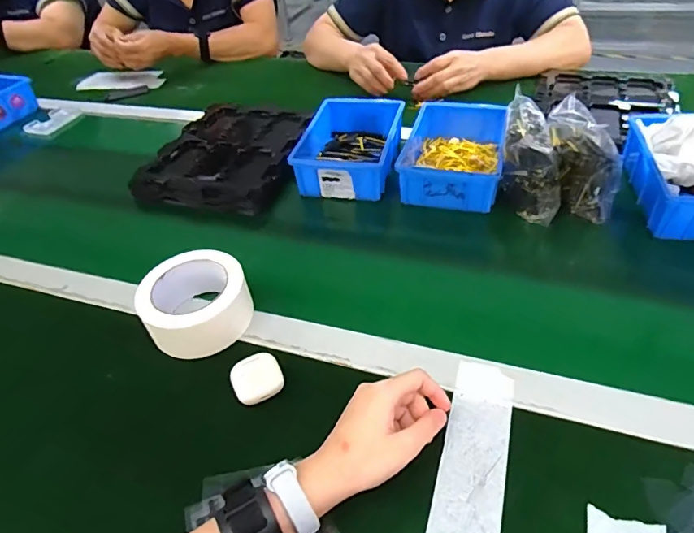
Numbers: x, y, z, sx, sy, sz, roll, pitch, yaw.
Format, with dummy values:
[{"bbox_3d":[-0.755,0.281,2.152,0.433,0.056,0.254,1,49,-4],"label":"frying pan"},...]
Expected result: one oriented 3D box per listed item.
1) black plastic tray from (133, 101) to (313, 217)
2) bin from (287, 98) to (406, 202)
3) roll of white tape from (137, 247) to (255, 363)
[{"bbox_3d":[-0.190,-0.194,0.774,0.229,0.053,0.288,8,45,14],"label":"black plastic tray"},{"bbox_3d":[0.009,-0.185,0.715,0.136,0.068,0.201,8,45,13],"label":"bin"},{"bbox_3d":[-0.162,0.040,0.499,0.110,0.067,0.104,-4,44,4],"label":"roll of white tape"}]

